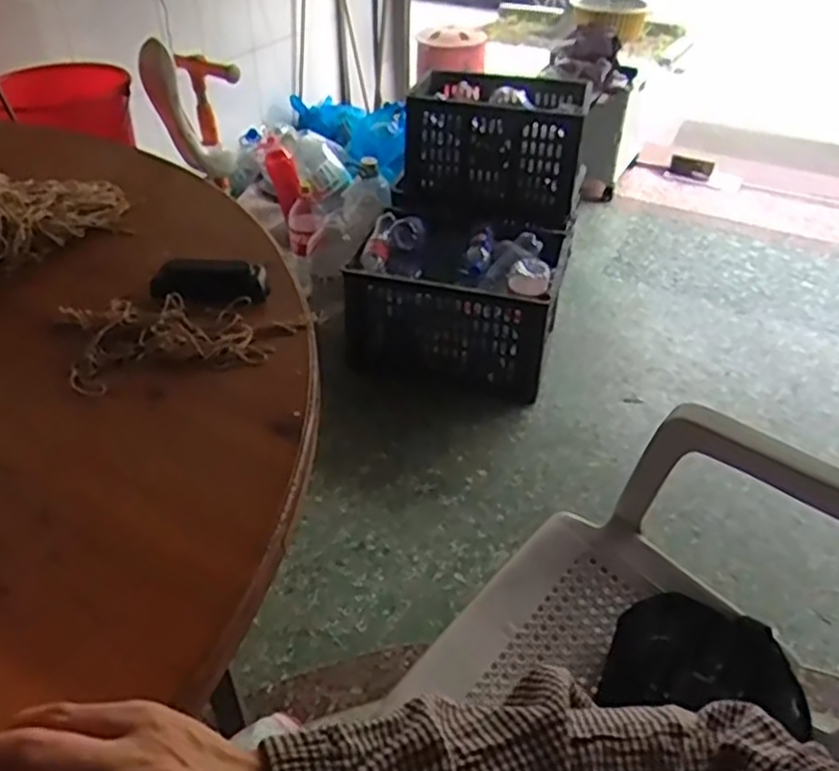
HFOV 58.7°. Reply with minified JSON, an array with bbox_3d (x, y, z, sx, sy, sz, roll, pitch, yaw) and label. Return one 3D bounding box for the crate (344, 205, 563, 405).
[{"bbox_3d":[0.094,-0.235,1.864,0.474,0.310,0.432,9,40,9],"label":"crate"}]

